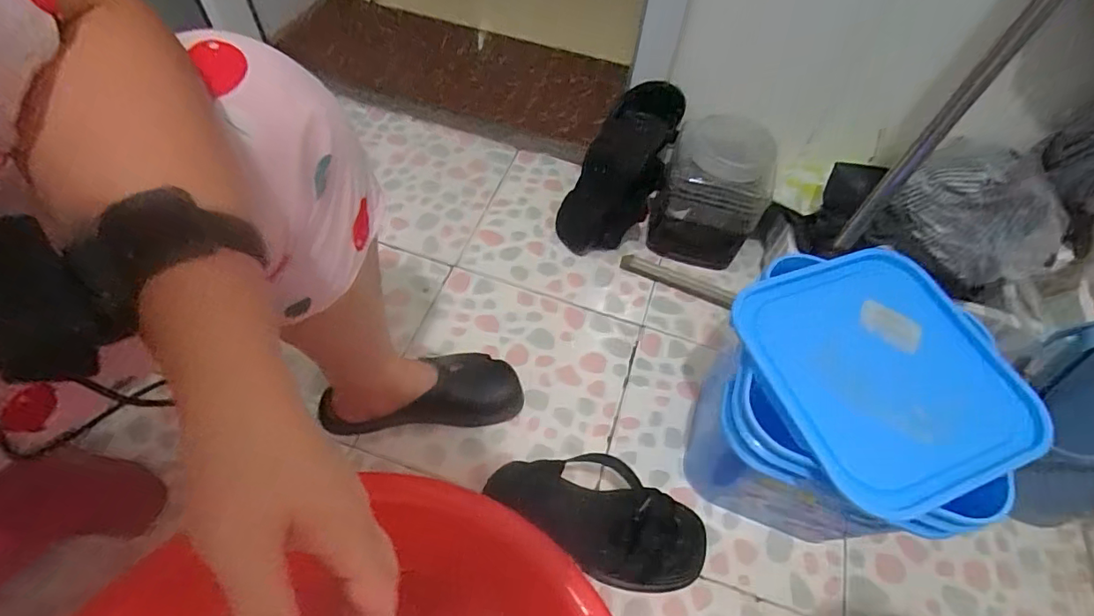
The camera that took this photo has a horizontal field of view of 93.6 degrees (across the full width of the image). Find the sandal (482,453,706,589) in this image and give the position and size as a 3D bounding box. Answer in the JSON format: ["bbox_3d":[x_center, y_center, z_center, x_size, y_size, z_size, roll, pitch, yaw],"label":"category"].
[{"bbox_3d":[0.055,0.231,0.561,0.245,0.126,0.097,13,56,4],"label":"sandal"}]

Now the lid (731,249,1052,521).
[{"bbox_3d":[0.320,0.054,0.483,0.230,0.023,0.233,-15,59,-15],"label":"lid"}]

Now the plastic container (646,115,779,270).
[{"bbox_3d":[0.256,-0.184,0.816,0.152,0.202,0.141,18,56,7],"label":"plastic container"}]

